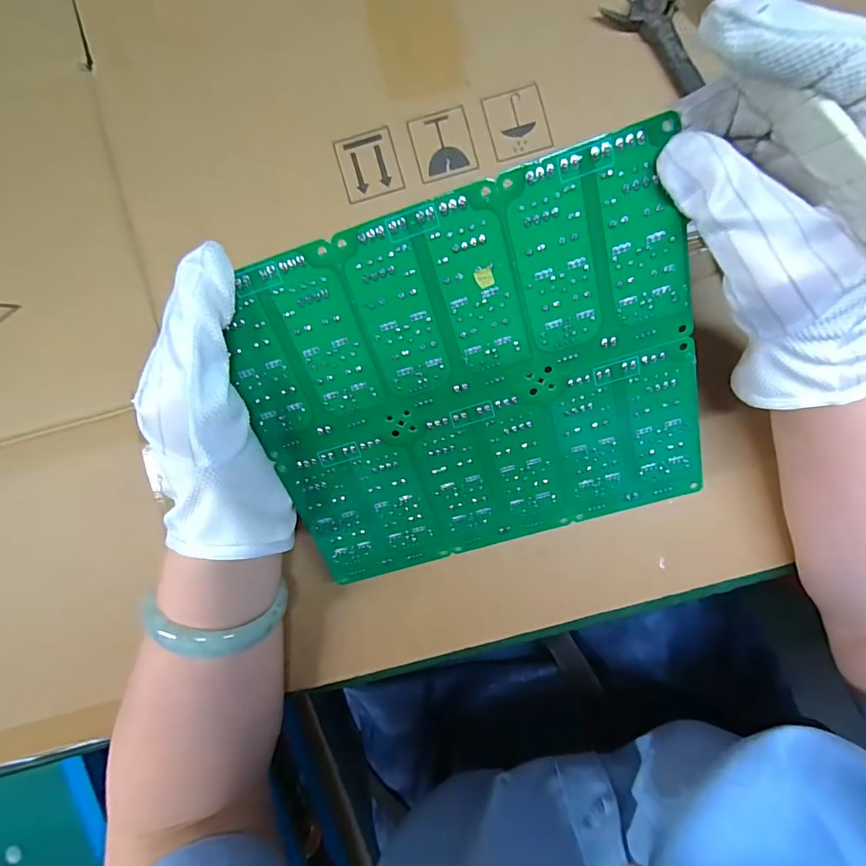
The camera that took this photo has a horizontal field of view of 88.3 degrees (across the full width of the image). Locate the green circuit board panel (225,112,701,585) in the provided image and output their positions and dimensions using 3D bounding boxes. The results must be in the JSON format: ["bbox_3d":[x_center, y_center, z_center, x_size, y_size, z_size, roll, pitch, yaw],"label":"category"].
[{"bbox_3d":[0.019,-0.016,0.215,0.202,0.004,0.172,-16,115,7],"label":"green circuit board panel"}]

